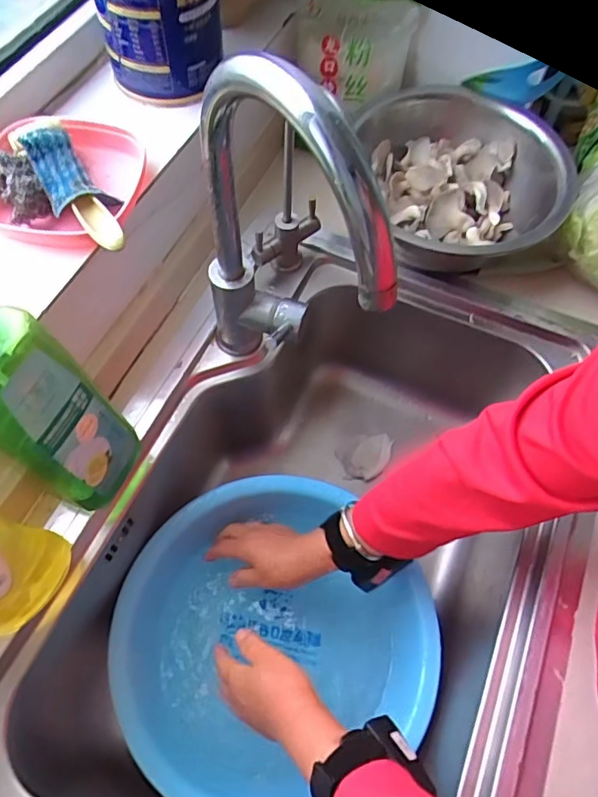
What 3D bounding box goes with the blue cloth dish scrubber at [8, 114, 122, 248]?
[{"bbox_3d":[-0.197,-0.183,0.473,0.050,0.045,0.184,-32,68,-17],"label":"blue cloth dish scrubber"}]

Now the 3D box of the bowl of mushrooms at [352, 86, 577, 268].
[{"bbox_3d":[0.200,-0.268,0.645,0.220,0.081,0.258,-15,64,-9],"label":"bowl of mushrooms"}]

